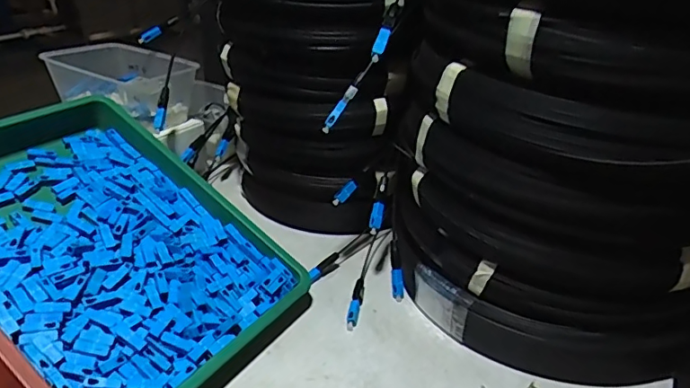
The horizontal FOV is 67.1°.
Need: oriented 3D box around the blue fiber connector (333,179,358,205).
[{"bbox_3d":[0.001,-0.001,0.521,0.031,0.008,0.010,-46,44,-9],"label":"blue fiber connector"}]

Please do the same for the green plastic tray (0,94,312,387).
[{"bbox_3d":[-0.212,0.035,0.461,0.340,0.038,0.216,37,41,16],"label":"green plastic tray"}]

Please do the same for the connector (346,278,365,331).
[{"bbox_3d":[0.011,0.106,0.509,0.011,0.009,0.068,7,28,9],"label":"connector"}]

